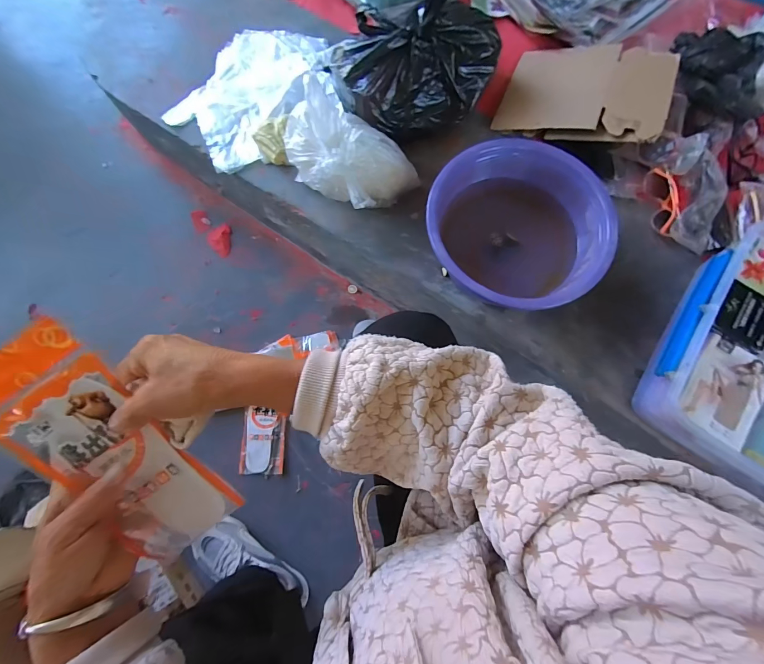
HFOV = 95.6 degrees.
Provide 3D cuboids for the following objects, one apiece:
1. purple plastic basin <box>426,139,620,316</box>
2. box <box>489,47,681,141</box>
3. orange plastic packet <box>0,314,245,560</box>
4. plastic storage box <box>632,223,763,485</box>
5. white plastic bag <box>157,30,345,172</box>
[{"bbox_3d":[0.217,-0.166,0.592,0.276,0.121,0.252,0,76,-1],"label":"purple plastic basin"},{"bbox_3d":[0.387,-0.463,0.661,0.280,0.029,0.227,21,77,22],"label":"box"},{"bbox_3d":[-0.214,0.093,0.273,0.082,0.025,0.204,-38,104,-10],"label":"orange plastic packet"},{"bbox_3d":[0.585,0.007,0.515,0.238,0.114,0.424,33,78,7],"label":"plastic storage box"},{"bbox_3d":[-0.272,-0.517,0.728,0.264,0.039,0.374,37,78,8],"label":"white plastic bag"}]

